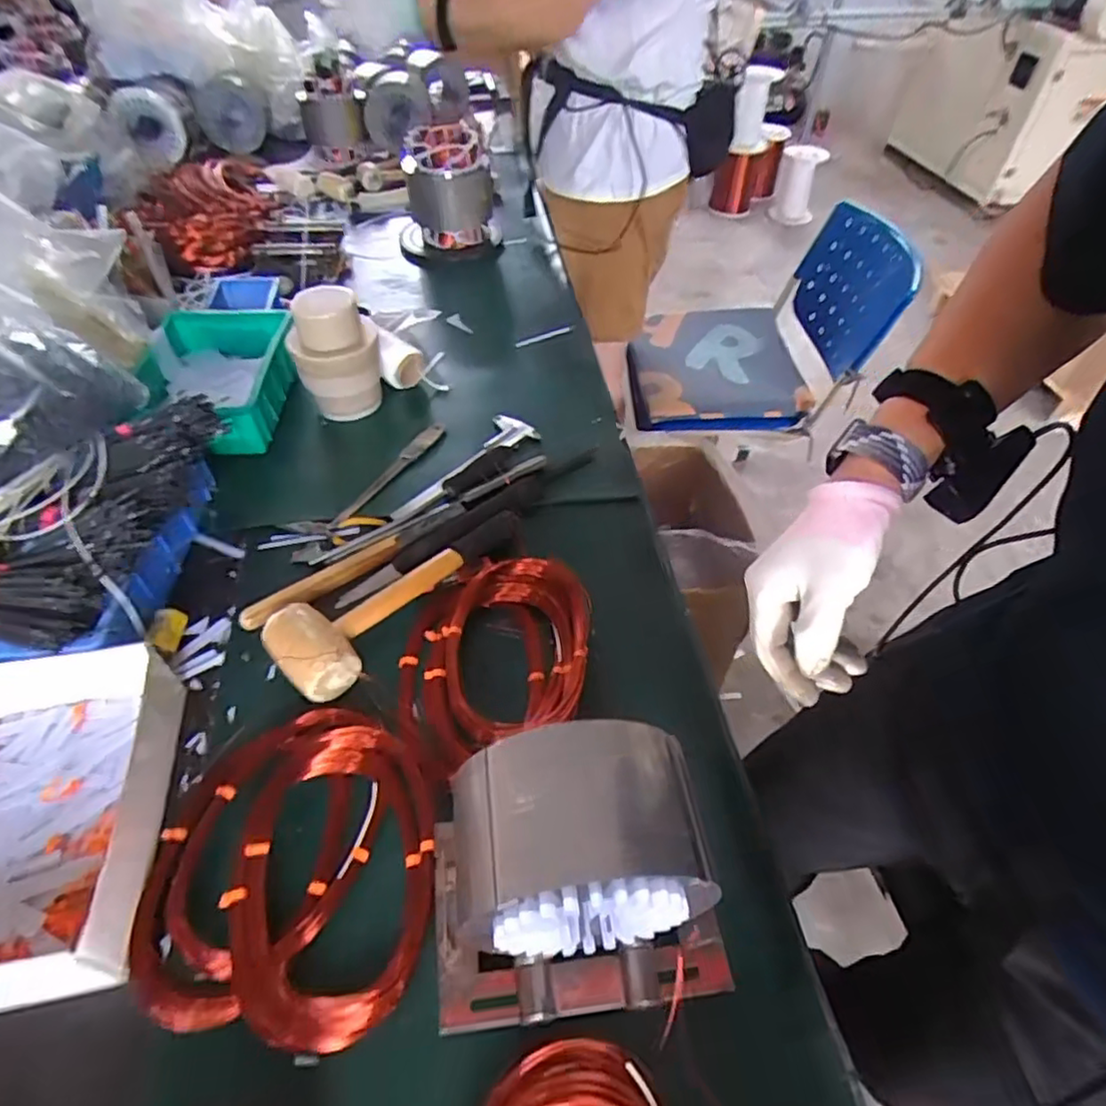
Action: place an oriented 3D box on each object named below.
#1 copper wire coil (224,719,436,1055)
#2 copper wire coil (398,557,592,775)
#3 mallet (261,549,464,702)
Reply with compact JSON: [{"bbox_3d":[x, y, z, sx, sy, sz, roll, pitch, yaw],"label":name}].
[{"bbox_3d":[-0.167,0.239,0.496,0.145,0.025,0.218,-9,49,-11],"label":"copper wire coil"},{"bbox_3d":[-0.056,0.097,0.621,0.174,0.031,0.227,6,48,3],"label":"copper wire coil"},{"bbox_3d":[-0.166,0.060,0.634,0.207,0.060,0.097,-27,54,-24],"label":"mallet"}]

